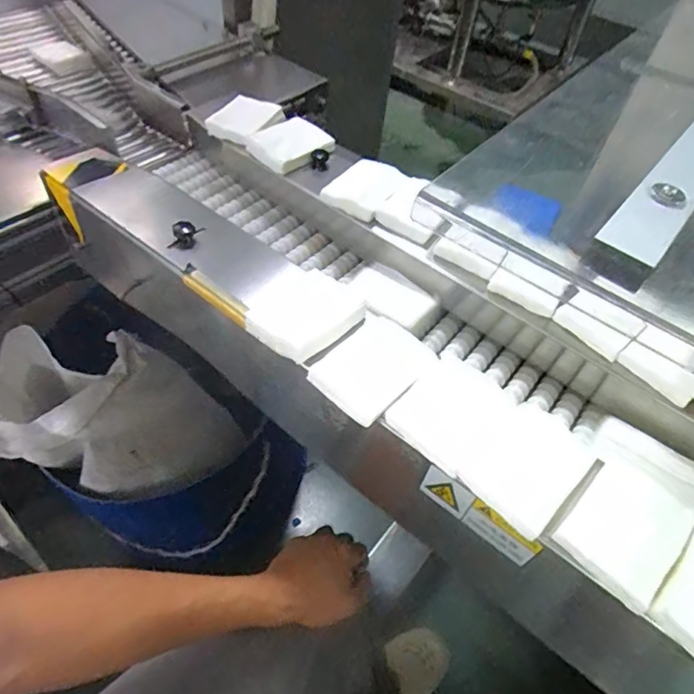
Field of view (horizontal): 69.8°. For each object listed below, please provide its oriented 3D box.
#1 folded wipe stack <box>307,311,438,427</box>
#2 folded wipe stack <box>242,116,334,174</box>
[{"bbox_3d":[0.023,0.017,0.446,0.077,0.016,0.099,37,57,21],"label":"folded wipe stack"},{"bbox_3d":[-0.077,-0.280,0.681,0.099,0.025,0.076,-35,63,-28],"label":"folded wipe stack"}]

